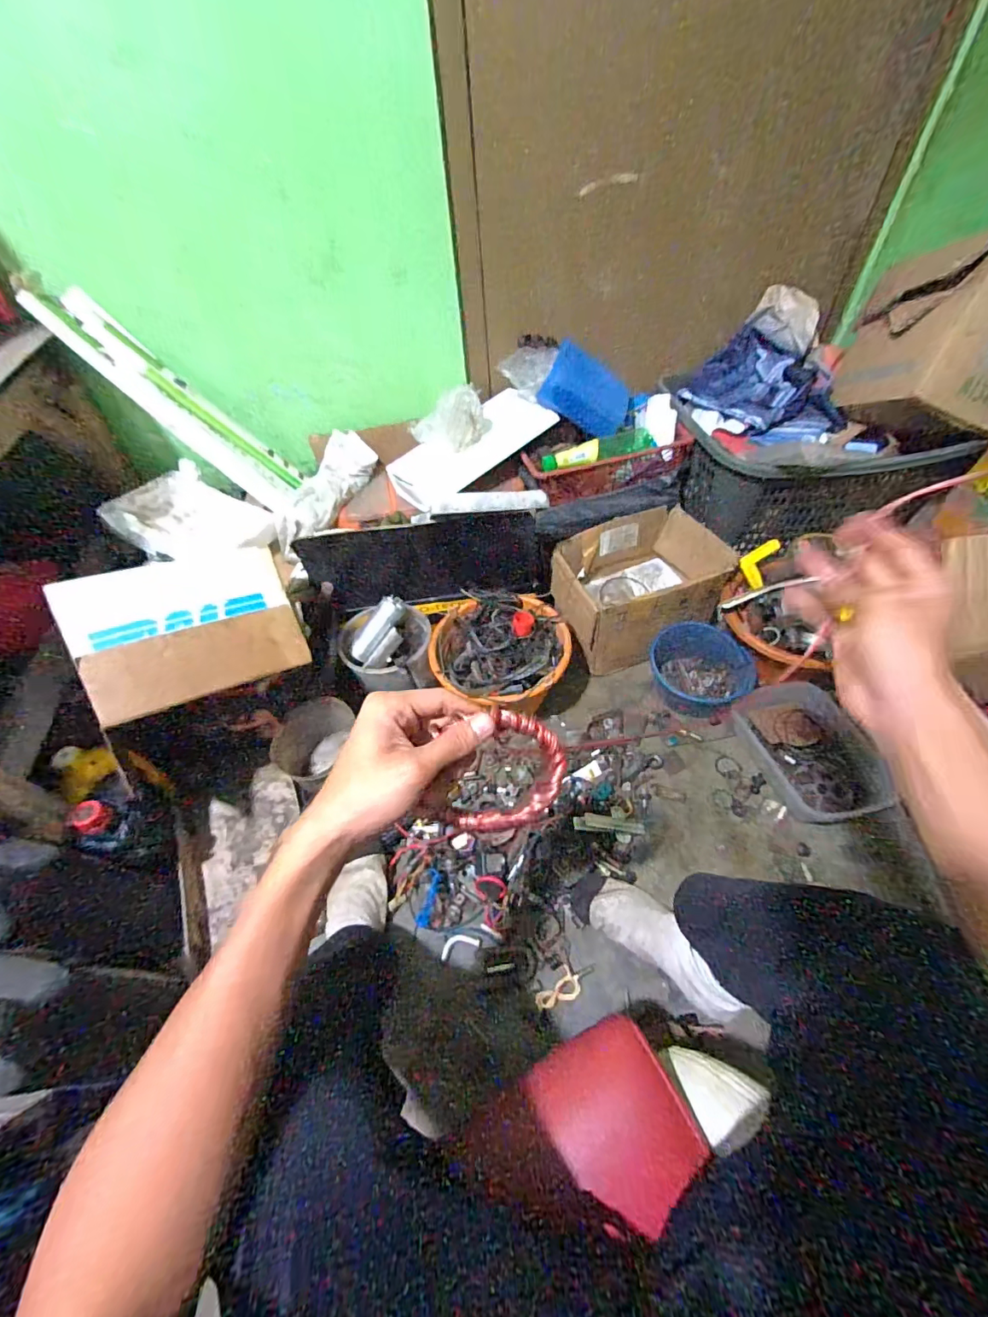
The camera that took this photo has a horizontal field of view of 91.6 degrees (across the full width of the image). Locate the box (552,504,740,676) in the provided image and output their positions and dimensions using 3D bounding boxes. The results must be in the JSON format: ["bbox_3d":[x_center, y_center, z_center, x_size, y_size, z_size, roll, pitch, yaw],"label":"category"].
[{"bbox_3d":[0.287,-0.139,1.013,0.320,0.195,0.267,-12,52,-4],"label":"box"}]

